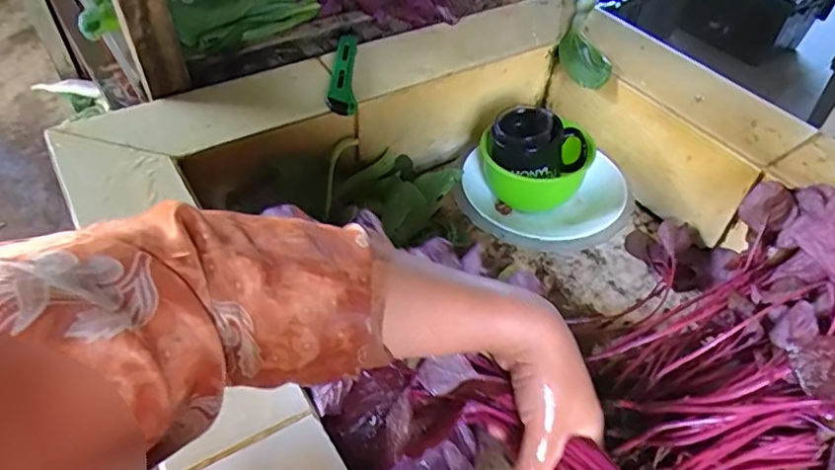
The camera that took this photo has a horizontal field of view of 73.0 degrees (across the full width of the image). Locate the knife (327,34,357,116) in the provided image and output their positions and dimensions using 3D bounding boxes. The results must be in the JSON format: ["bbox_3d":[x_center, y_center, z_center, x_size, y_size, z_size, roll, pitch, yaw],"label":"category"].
[{"bbox_3d":[-0.084,-0.182,0.639,0.029,0.023,0.129,-1,48,-3],"label":"knife"}]

